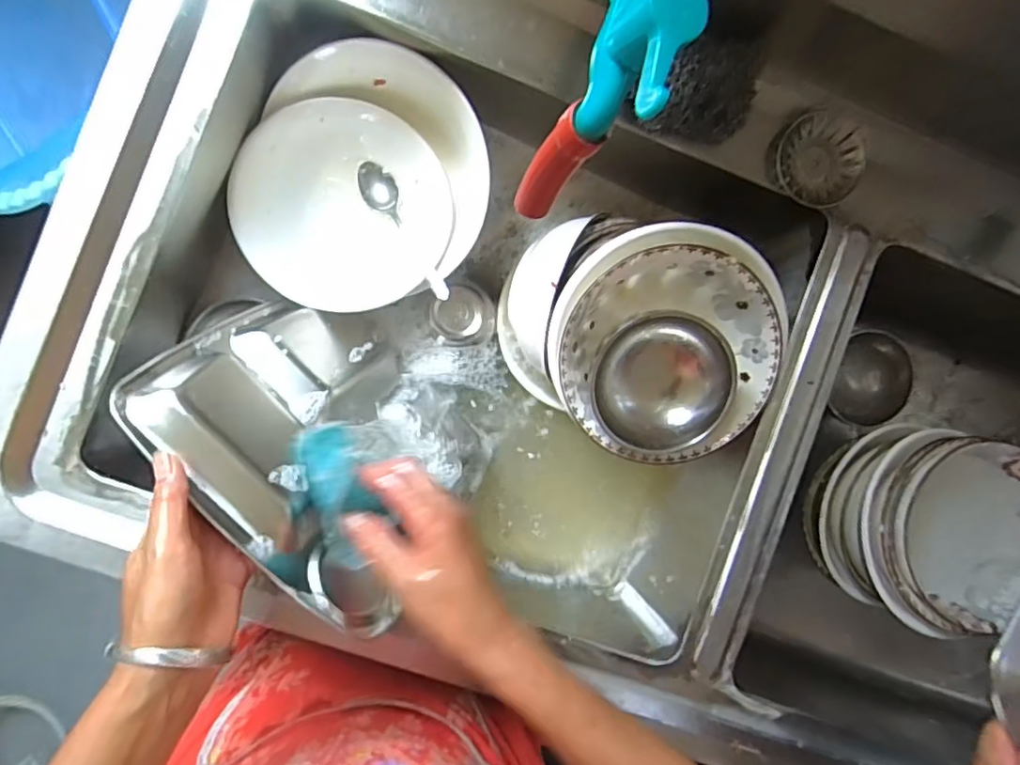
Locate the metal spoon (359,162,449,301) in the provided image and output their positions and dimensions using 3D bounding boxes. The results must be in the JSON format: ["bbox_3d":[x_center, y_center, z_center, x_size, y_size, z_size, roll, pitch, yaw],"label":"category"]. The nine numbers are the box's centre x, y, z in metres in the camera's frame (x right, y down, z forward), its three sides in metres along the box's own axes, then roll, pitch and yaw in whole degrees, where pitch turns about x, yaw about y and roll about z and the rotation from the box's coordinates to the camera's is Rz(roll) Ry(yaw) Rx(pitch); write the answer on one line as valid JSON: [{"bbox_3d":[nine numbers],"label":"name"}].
[{"bbox_3d":[-0.101,-0.144,0.574,0.031,0.017,0.163,-29,77,-6],"label":"metal spoon"}]

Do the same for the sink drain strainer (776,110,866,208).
[{"bbox_3d":[0.259,-0.185,0.506,0.066,0.024,0.074,-43,95,-5],"label":"sink drain strainer"}]

